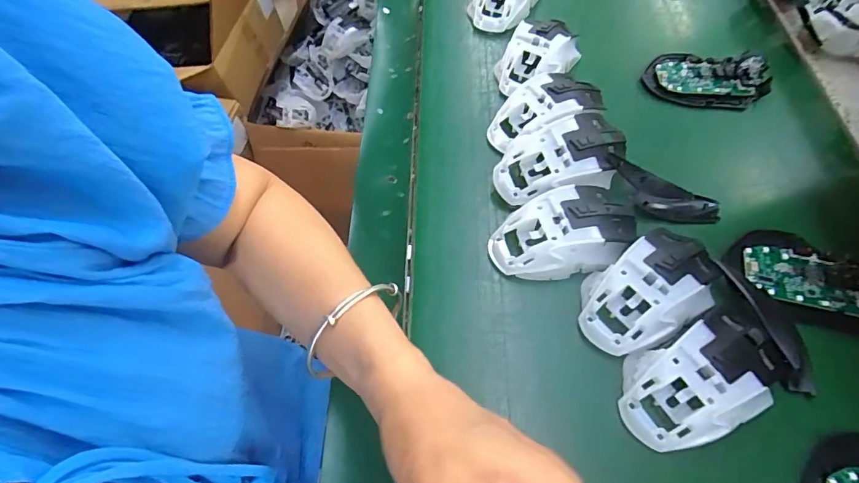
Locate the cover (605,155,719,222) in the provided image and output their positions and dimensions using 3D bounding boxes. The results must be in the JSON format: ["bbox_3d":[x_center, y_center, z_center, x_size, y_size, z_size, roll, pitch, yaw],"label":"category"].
[{"bbox_3d":[0.191,-0.041,0.376,0.098,0.016,0.033,30,65,2],"label":"cover"}]

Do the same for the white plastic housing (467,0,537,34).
[{"bbox_3d":[0.085,-0.281,0.521,0.068,0.039,0.088,26,65,17],"label":"white plastic housing"}]

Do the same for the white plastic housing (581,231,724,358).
[{"bbox_3d":[0.160,0.035,0.325,0.108,0.035,0.064,-27,62,-12],"label":"white plastic housing"}]

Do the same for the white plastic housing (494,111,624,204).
[{"bbox_3d":[0.112,-0.068,0.385,0.112,0.049,0.063,-16,60,-6],"label":"white plastic housing"}]

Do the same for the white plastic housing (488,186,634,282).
[{"bbox_3d":[0.106,-0.005,0.355,0.111,0.037,0.061,-20,61,-8],"label":"white plastic housing"}]

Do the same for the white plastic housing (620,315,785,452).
[{"bbox_3d":[0.177,0.090,0.293,0.103,0.032,0.060,-23,61,-10],"label":"white plastic housing"}]

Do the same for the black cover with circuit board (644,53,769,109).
[{"bbox_3d":[0.274,-0.162,0.444,0.111,0.025,0.057,10,61,9],"label":"black cover with circuit board"}]

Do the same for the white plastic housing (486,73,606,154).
[{"bbox_3d":[0.112,-0.121,0.422,0.112,0.037,0.070,-33,63,-15],"label":"white plastic housing"}]

